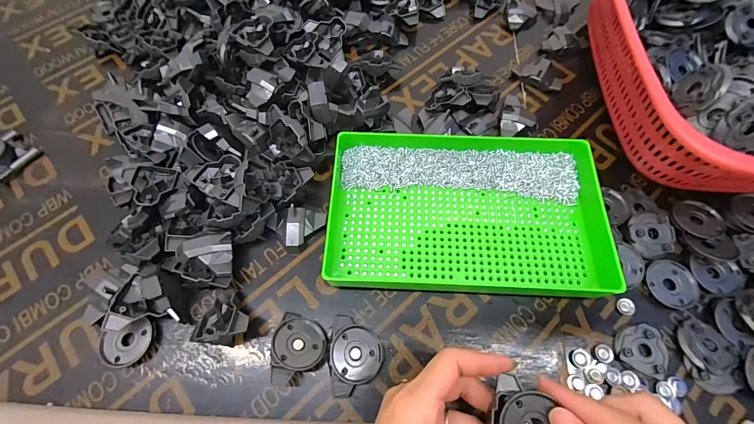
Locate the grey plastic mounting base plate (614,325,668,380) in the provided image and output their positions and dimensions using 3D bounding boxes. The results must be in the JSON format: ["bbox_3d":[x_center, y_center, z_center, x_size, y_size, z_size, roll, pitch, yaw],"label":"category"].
[{"bbox_3d":[0.223,0.114,0.282,0.040,0.005,0.040,0,66,1],"label":"grey plastic mounting base plate"}]

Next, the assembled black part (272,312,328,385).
[{"bbox_3d":[-0.062,0.110,0.281,0.045,0.015,0.049,2,61,-16],"label":"assembled black part"}]

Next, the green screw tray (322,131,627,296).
[{"bbox_3d":[0.082,-0.006,0.322,0.251,0.033,0.160,1,66,1],"label":"green screw tray"}]

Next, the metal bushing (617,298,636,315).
[{"bbox_3d":[0.220,0.083,0.297,0.015,0.005,0.014,0,66,1],"label":"metal bushing"}]

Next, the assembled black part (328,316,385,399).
[{"bbox_3d":[-0.016,0.115,0.274,0.041,0.029,0.058,-5,66,-2],"label":"assembled black part"}]

